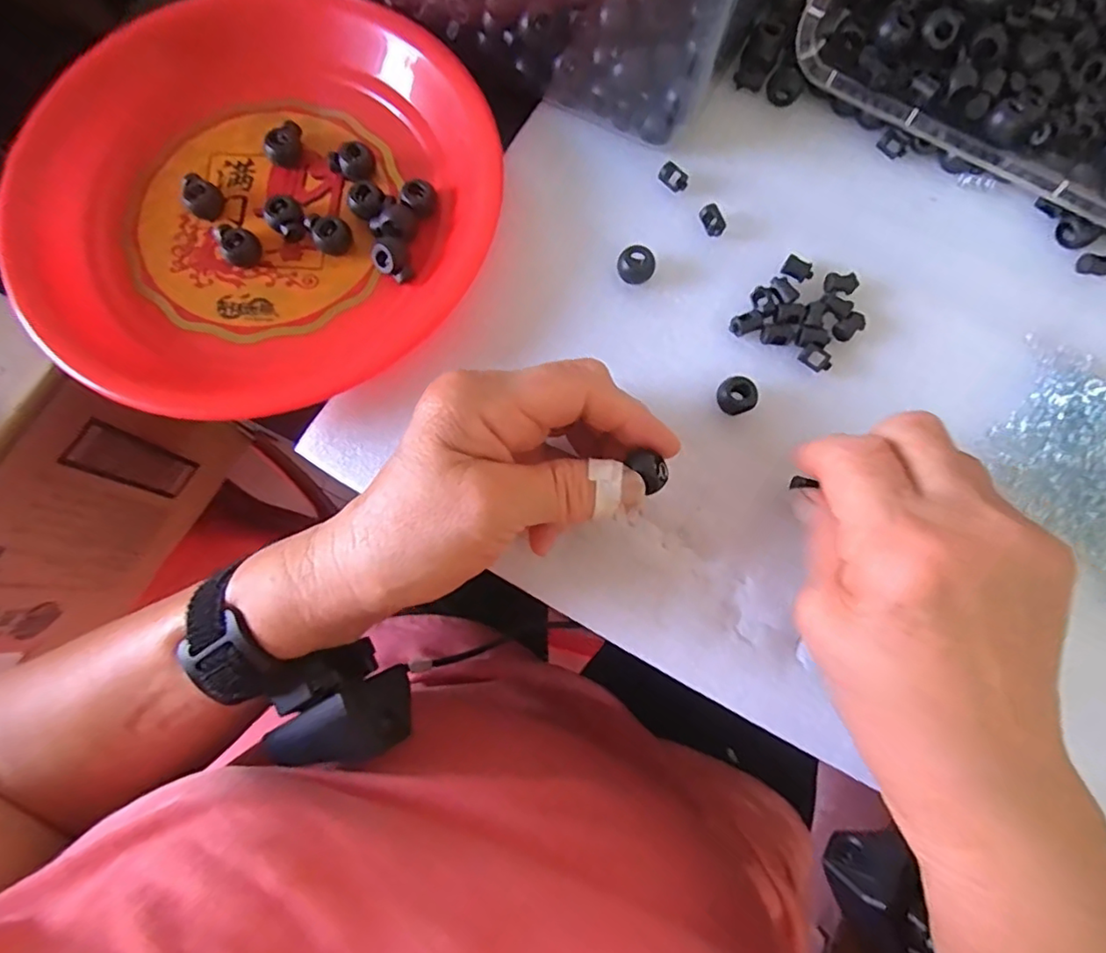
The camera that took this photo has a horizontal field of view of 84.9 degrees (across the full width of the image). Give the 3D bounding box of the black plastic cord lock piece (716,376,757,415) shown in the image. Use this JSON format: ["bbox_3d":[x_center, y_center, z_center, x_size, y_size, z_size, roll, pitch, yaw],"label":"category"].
[{"bbox_3d":[0.084,-0.036,0.278,0.015,0.012,0.017,-43,81,-8],"label":"black plastic cord lock piece"}]

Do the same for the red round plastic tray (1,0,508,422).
[{"bbox_3d":[-0.143,-0.137,0.292,0.228,0.051,0.227,0,78,0],"label":"red round plastic tray"}]

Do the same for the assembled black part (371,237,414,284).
[{"bbox_3d":[-0.077,-0.104,0.289,0.016,0.012,0.020,-24,79,-5],"label":"assembled black part"}]

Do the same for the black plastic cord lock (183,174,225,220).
[{"bbox_3d":[-0.173,-0.138,0.300,0.016,0.011,0.020,-38,81,-8],"label":"black plastic cord lock"}]

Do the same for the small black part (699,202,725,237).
[{"bbox_3d":[0.079,-0.127,0.300,0.009,0.007,0.015,-29,80,-6],"label":"small black part"}]

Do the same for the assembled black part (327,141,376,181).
[{"bbox_3d":[-0.100,-0.157,0.302,0.021,0.013,0.016,-38,81,-8],"label":"assembled black part"}]

